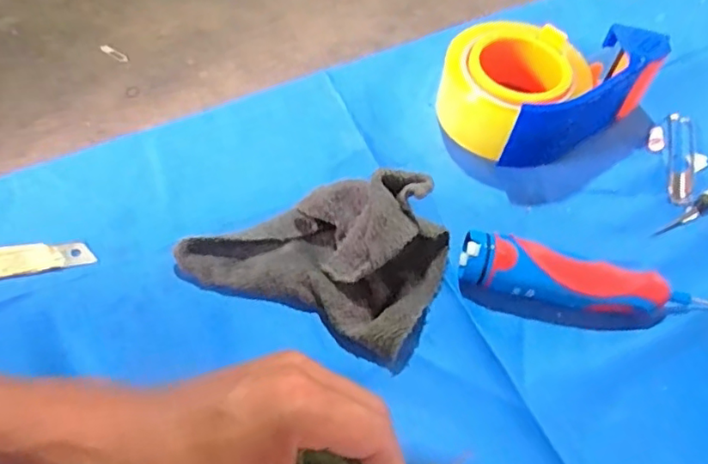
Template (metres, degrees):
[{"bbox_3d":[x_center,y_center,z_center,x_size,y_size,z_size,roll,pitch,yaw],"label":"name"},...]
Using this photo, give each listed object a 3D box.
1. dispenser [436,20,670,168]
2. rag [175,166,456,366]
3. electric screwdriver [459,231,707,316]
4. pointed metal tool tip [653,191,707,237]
[{"bbox_3d":[0.140,-0.117,0.436,0.157,0.061,0.108,-30,65,-21],"label":"dispenser"},{"bbox_3d":[-0.022,0.004,0.344,0.149,0.055,0.092,21,59,9],"label":"rag"},{"bbox_3d":[0.142,0.032,0.358,0.149,0.028,0.031,12,58,3],"label":"electric screwdriver"},{"bbox_3d":[0.243,-0.015,0.412,0.074,0.006,0.010,-31,65,-21],"label":"pointed metal tool tip"}]

